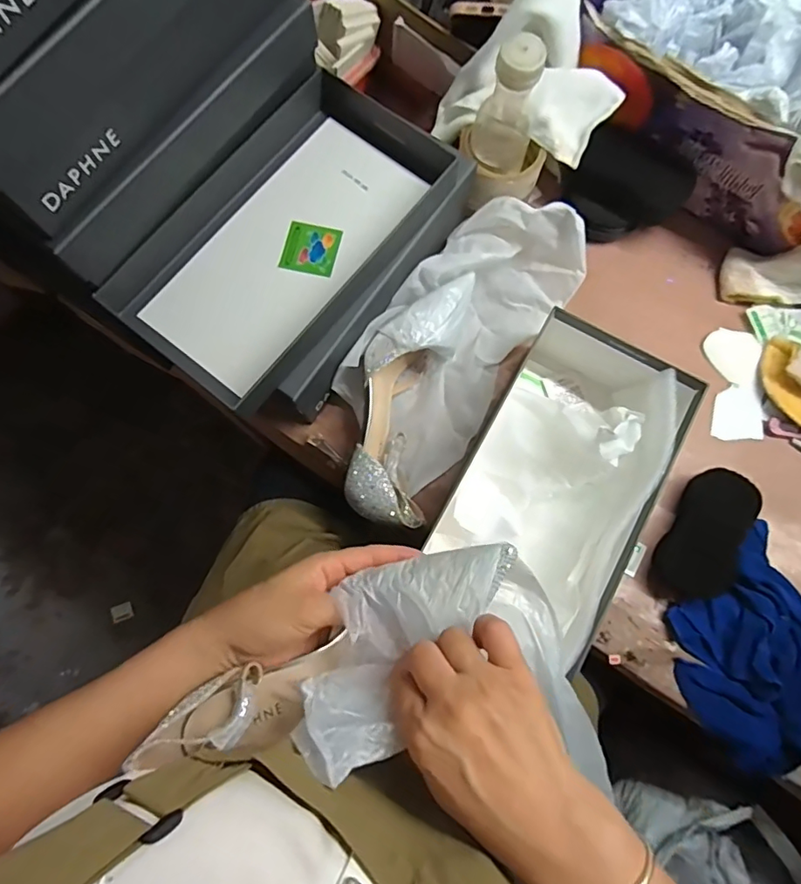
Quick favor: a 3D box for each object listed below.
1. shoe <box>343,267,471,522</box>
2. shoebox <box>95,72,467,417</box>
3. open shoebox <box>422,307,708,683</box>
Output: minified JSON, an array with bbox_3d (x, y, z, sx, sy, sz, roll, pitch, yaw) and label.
[{"bbox_3d":[0.006,-0.047,0.522,0.080,0.067,0.250,12,78,3],"label":"shoe"},{"bbox_3d":[-0.089,-0.188,0.500,0.183,0.079,0.334,37,81,7],"label":"shoebox"},{"bbox_3d":[0.148,0.032,0.498,0.151,0.098,0.270,29,80,6],"label":"open shoebox"}]

